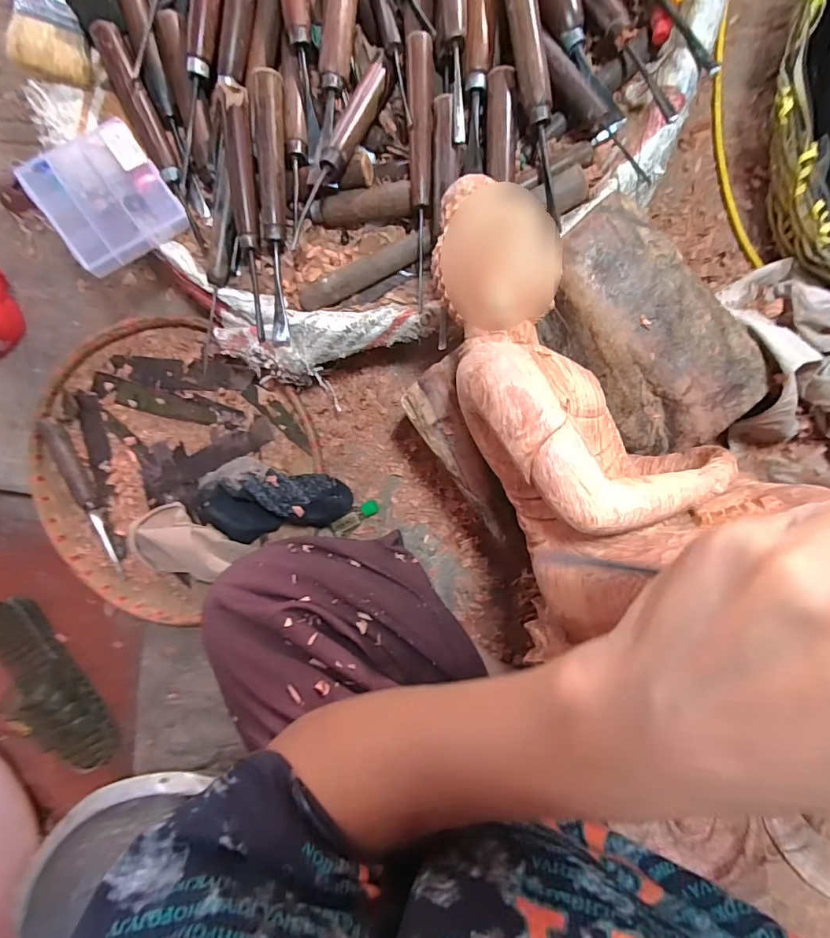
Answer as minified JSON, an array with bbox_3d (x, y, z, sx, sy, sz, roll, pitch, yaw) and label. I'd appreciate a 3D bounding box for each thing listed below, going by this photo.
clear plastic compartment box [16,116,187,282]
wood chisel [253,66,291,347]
[{"bbox_3d":[-0.234,-0.205,0.362,0.085,0.020,0.082,-40,106,-14],"label":"clear plastic compartment box"},{"bbox_3d":[-0.105,-0.189,0.358,0.019,0.031,0.183,1,96,8],"label":"wood chisel"}]

